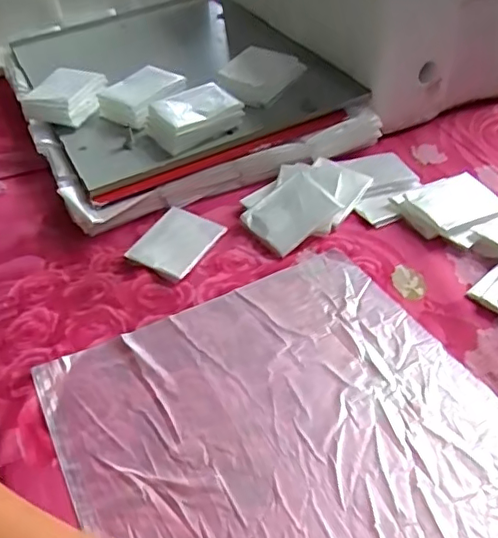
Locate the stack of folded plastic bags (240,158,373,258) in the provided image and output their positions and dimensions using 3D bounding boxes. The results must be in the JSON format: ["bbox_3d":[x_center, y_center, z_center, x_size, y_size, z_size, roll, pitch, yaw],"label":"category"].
[{"bbox_3d":[0.056,-0.072,0.576,0.091,0.034,0.139,31,54,32],"label":"stack of folded plastic bags"}]

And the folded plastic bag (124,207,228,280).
[{"bbox_3d":[-0.070,-0.026,0.546,0.064,0.008,0.078,28,57,15],"label":"folded plastic bag"}]

